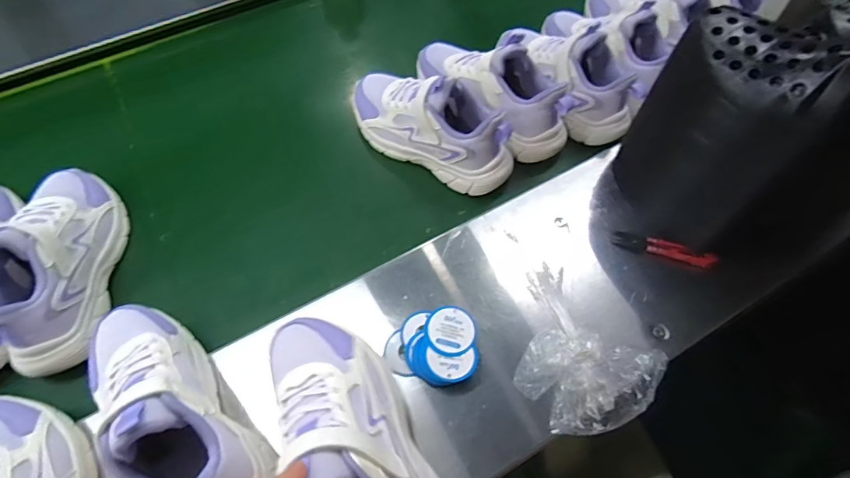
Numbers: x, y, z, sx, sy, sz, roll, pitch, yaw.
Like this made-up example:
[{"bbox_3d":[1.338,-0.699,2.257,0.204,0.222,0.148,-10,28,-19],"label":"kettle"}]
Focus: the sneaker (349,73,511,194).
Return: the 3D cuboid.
[{"bbox_3d":[0.008,-0.149,0.586,0.233,0.127,0.081,33,66,9],"label":"sneaker"}]

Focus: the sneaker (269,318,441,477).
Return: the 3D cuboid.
[{"bbox_3d":[-0.059,0.134,0.342,0.096,0.099,0.205,-23,62,-16],"label":"sneaker"}]

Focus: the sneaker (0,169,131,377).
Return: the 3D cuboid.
[{"bbox_3d":[-0.392,0.013,0.486,0.097,0.111,0.243,-12,67,-12],"label":"sneaker"}]

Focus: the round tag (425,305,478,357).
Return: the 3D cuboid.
[{"bbox_3d":[0.026,0.089,0.451,0.049,0.004,0.050,2,60,-4],"label":"round tag"}]

